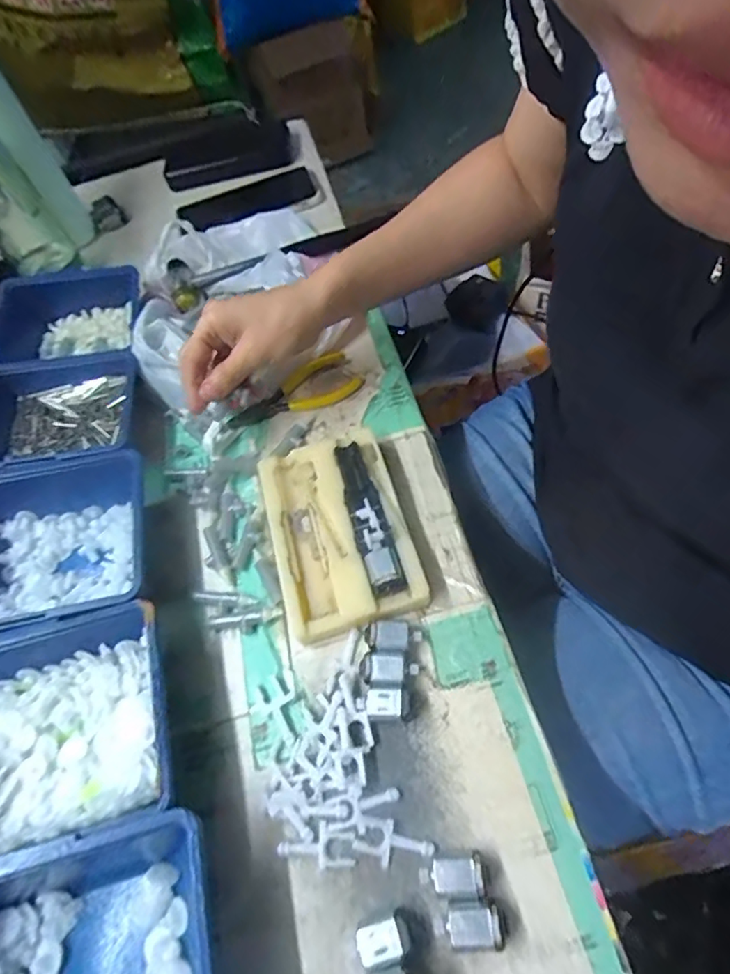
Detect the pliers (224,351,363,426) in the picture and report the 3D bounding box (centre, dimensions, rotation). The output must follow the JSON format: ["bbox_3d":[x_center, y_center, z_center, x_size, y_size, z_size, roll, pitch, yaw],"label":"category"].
[{"bbox_3d":[-0.059,-0.075,0.454,0.114,0.012,0.049,-32,58,-10],"label":"pliers"}]

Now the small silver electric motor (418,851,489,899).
[{"bbox_3d":[0.043,0.191,0.265,0.031,0.014,0.017,-12,57,3],"label":"small silver electric motor"}]

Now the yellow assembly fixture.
[{"bbox_3d":[-0.021,0.021,0.372,0.090,0.026,0.150,-20,57,-2],"label":"yellow assembly fixture"}]

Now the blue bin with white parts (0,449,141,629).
[{"bbox_3d":[-0.224,0.044,0.371,0.156,0.059,0.126,-13,57,3],"label":"blue bin with white parts"}]

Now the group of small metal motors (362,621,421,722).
[{"bbox_3d":[0.015,0.108,0.321,0.032,0.015,0.053,1,59,12],"label":"group of small metal motors"}]

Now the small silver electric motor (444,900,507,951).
[{"bbox_3d":[0.052,0.206,0.255,0.026,0.014,0.018,-7,57,7],"label":"small silver electric motor"}]

